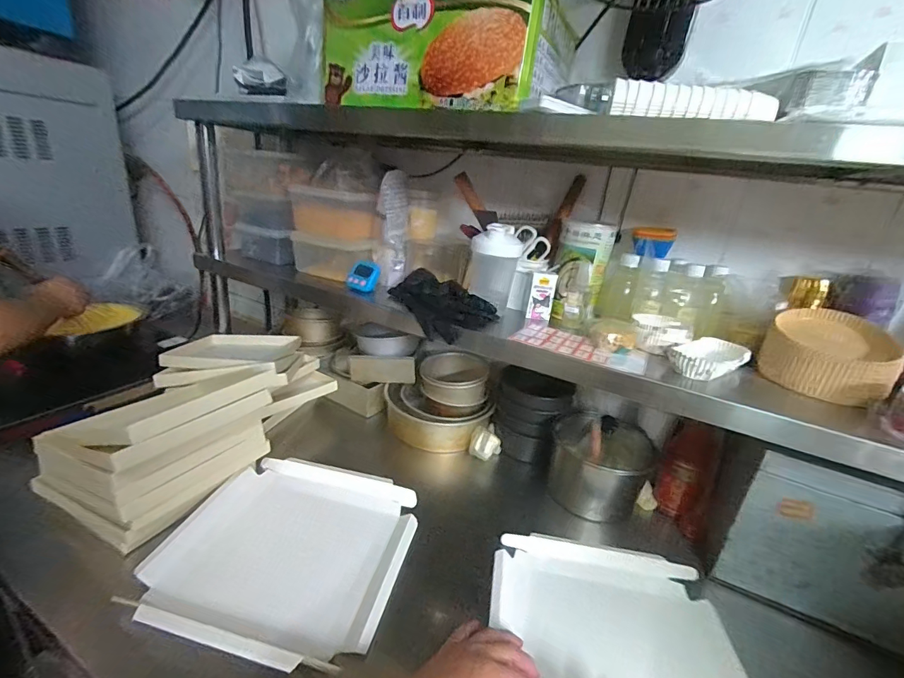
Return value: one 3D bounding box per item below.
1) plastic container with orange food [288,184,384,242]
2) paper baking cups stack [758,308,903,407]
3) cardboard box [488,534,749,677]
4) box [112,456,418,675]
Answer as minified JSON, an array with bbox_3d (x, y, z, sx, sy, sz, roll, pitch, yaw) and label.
[{"bbox_3d":[-0.238,-0.263,0.860,0.181,0.092,0.099,19,26,28],"label":"plastic container with orange food"},{"bbox_3d":[0.549,0.023,0.599,0.123,0.092,0.149,-14,30,-40],"label":"paper baking cups stack"},{"bbox_3d":[0.217,0.393,0.555,0.325,0.030,0.283,10,23,10],"label":"cardboard box"},{"bbox_3d":[-0.242,0.315,0.625,0.336,0.049,0.326,10,23,9],"label":"box"}]

